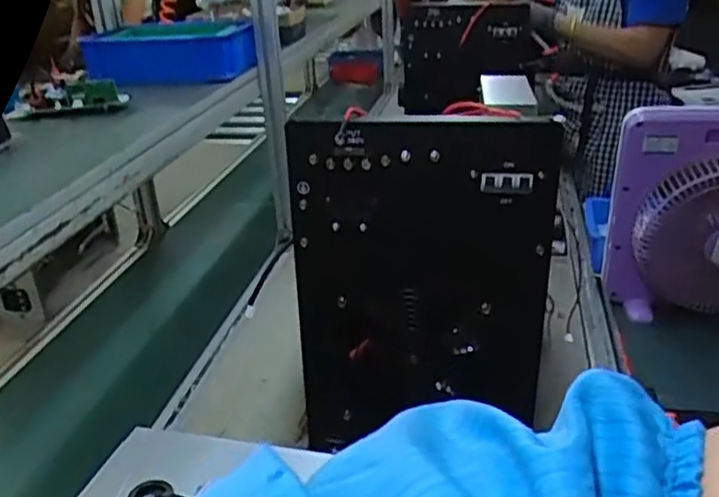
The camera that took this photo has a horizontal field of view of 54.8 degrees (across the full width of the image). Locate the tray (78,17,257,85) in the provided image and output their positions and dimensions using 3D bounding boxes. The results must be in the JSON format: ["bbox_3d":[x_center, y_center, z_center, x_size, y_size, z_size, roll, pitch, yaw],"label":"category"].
[{"bbox_3d":[-0.344,-0.375,1.302,0.285,0.081,0.282,-4,26,-1],"label":"tray"}]

